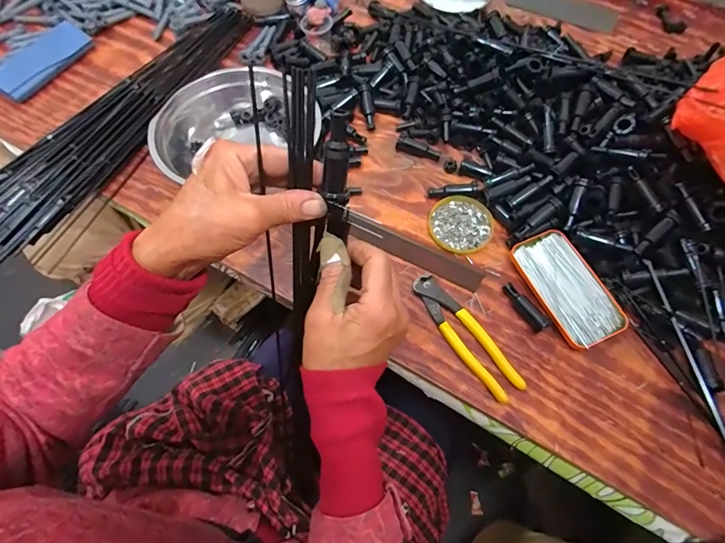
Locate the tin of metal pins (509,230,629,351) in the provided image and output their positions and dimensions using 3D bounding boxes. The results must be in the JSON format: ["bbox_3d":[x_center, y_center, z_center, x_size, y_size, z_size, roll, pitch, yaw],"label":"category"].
[{"bbox_3d":[0.247,0.019,0.485,0.071,0.022,0.143,-21,66,-11],"label":"tin of metal pins"}]

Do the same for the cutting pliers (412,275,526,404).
[{"bbox_3d":[0.119,0.072,0.465,0.040,0.014,0.164,-32,69,-15],"label":"cutting pliers"}]

